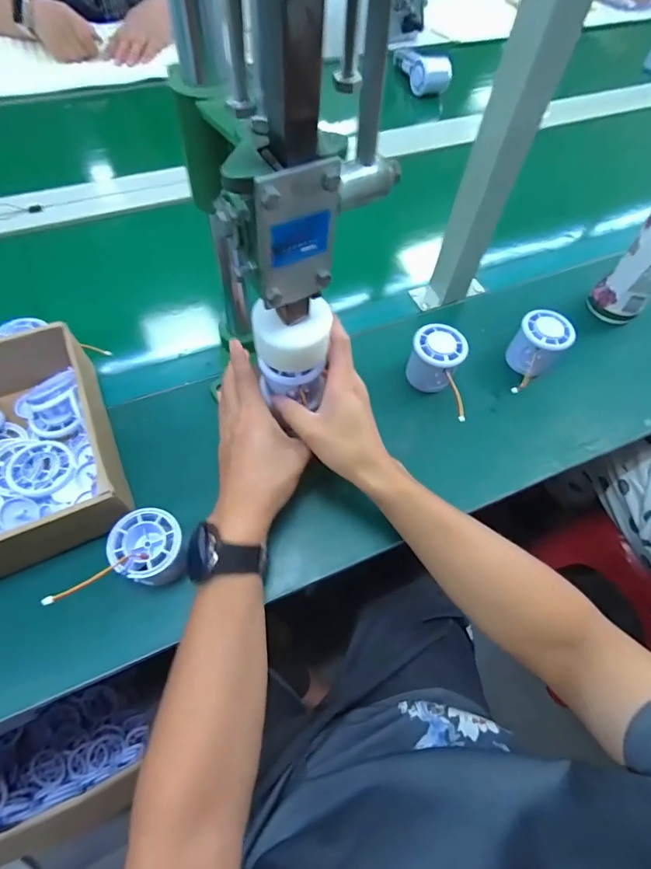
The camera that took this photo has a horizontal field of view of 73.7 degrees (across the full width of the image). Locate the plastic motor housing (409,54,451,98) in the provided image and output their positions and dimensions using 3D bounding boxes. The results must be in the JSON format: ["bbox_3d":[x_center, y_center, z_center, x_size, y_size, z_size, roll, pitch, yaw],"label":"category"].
[{"bbox_3d":[0.205,-0.705,0.851,0.073,0.049,0.054,2,60,-3],"label":"plastic motor housing"}]

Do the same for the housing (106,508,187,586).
[{"bbox_3d":[-0.148,0.100,0.375,0.054,0.058,0.055,2,60,-3],"label":"housing"}]

